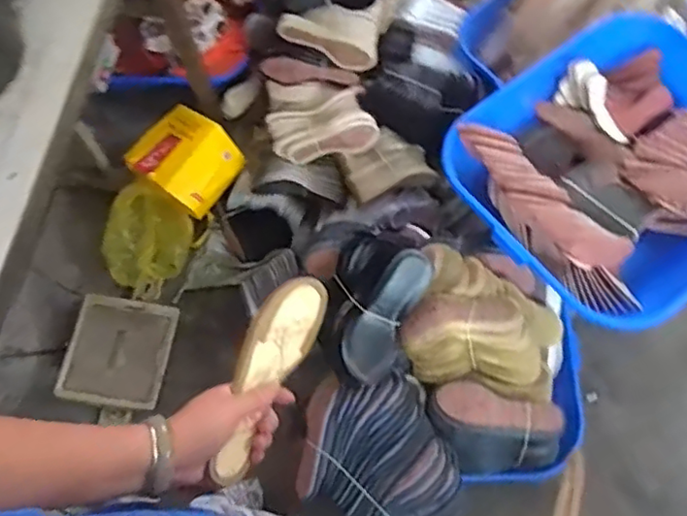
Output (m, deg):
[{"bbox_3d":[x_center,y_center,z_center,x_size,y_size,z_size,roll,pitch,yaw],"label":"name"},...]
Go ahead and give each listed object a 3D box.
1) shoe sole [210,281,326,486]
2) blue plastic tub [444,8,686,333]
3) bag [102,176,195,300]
[{"bbox_3d":[-0.078,0.117,0.616,0.021,0.074,0.213,3,56,45],"label":"shoe sole"},{"bbox_3d":[0.539,-0.180,1.202,0.596,0.161,0.524,-36,69,-12],"label":"blue plastic tub"},{"bbox_3d":[-0.493,-0.045,1.542,0.172,0.166,0.245,16,68,10],"label":"bag"}]

